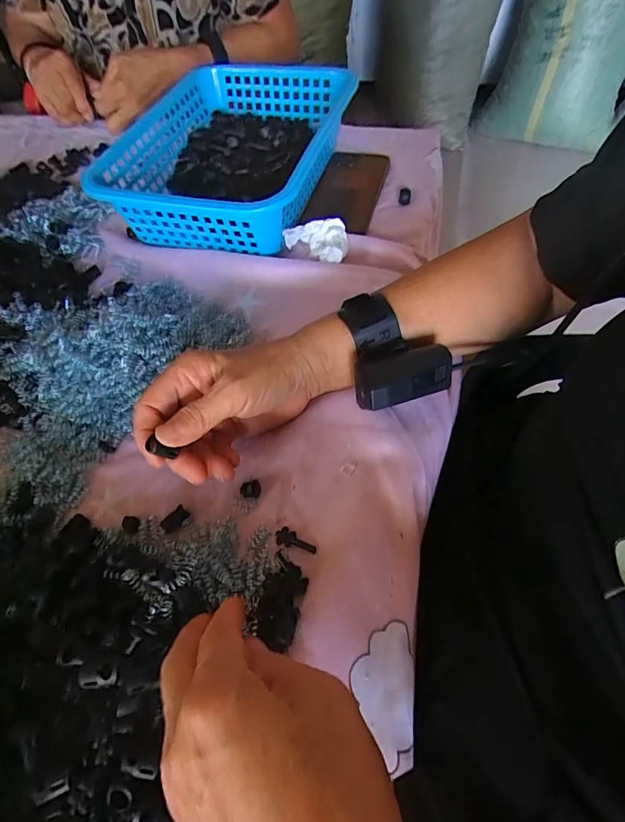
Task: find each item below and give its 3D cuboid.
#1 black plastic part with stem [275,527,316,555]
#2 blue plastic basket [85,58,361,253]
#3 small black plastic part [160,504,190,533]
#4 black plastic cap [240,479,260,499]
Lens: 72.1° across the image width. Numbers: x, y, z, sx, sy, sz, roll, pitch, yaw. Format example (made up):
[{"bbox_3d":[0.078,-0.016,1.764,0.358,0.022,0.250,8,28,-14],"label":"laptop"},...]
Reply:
[{"bbox_3d":[-0.011,0.087,0.290,0.030,0.004,0.012,16,60,13],"label":"black plastic part with stem"},{"bbox_3d":[-0.082,-0.293,0.487,0.208,0.076,0.303,13,59,11],"label":"blue plastic basket"},{"bbox_3d":[-0.097,0.075,0.301,0.011,0.005,0.020,35,66,22],"label":"small black plastic part"},{"bbox_3d":[-0.045,0.056,0.311,0.014,0.006,0.013,-7,58,-1],"label":"black plastic cap"}]

